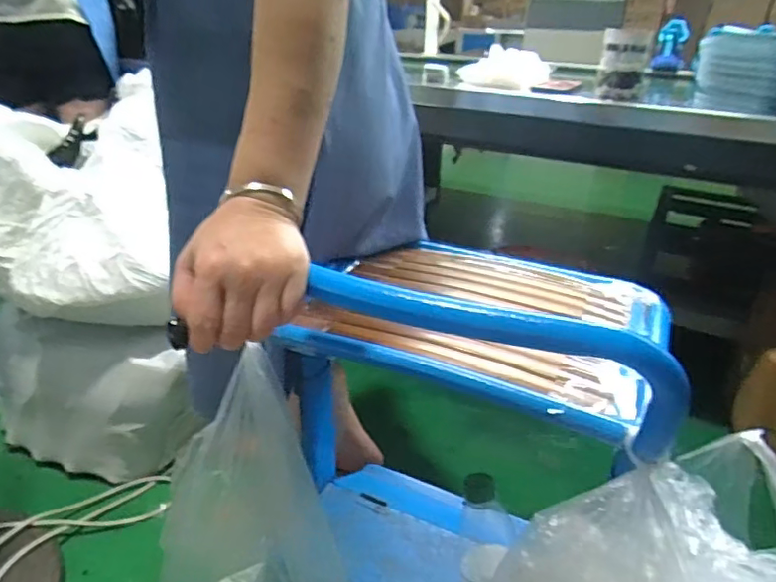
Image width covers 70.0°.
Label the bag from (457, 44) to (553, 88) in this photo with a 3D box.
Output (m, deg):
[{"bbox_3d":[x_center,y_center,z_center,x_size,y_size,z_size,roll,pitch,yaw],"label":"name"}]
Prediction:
[{"bbox_3d":[0.257,-0.500,1.247,0.193,0.075,0.134,16,30,27],"label":"bag"}]

